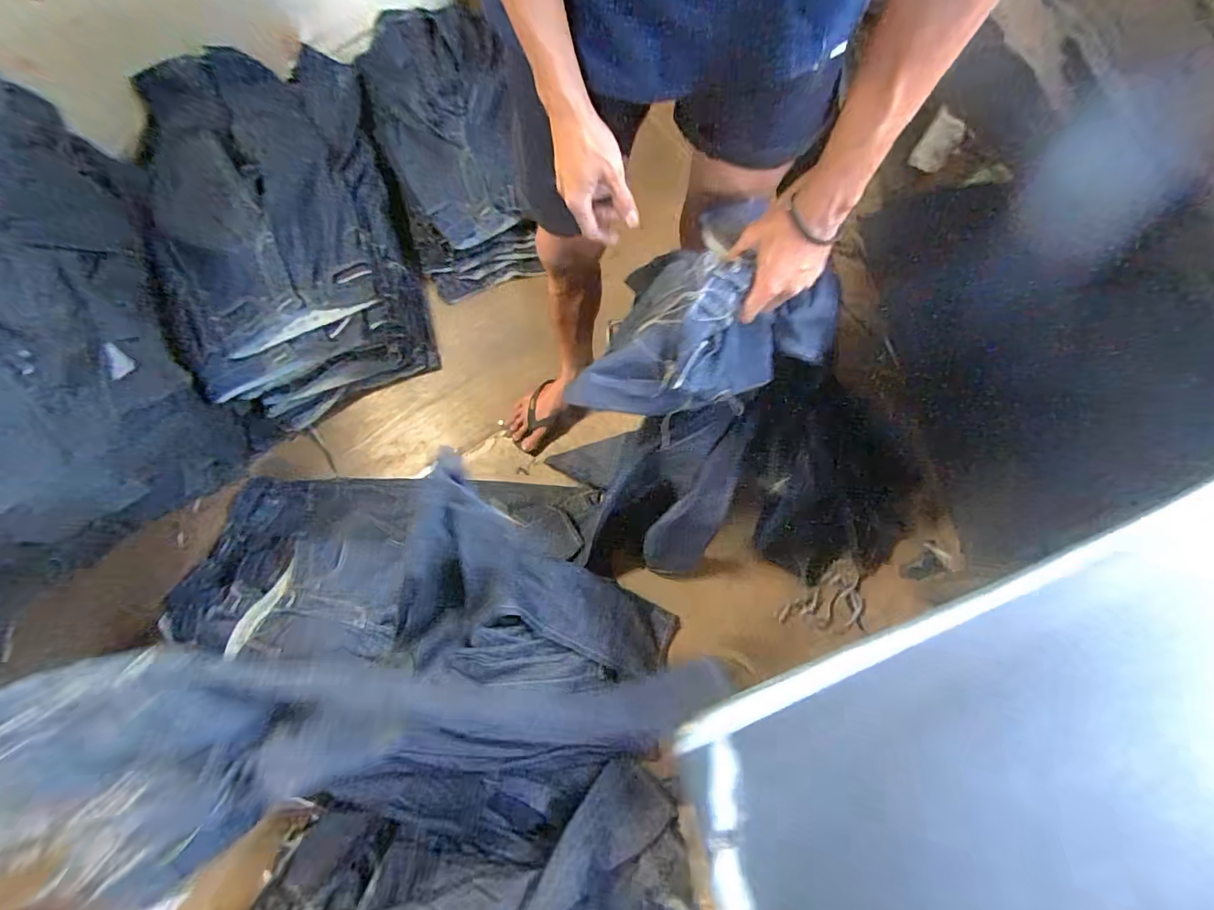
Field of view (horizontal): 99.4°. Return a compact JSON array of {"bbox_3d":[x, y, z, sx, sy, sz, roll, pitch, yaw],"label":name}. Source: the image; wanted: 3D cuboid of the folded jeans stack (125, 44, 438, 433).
[{"bbox_3d":[-0.764,-0.552,1.233,0.480,0.253,0.876,-20,75,-4],"label":"folded jeans stack"}]

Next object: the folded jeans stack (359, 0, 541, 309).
[{"bbox_3d":[-0.400,-0.790,1.289,0.337,0.255,0.748,-18,75,-4],"label":"folded jeans stack"}]

